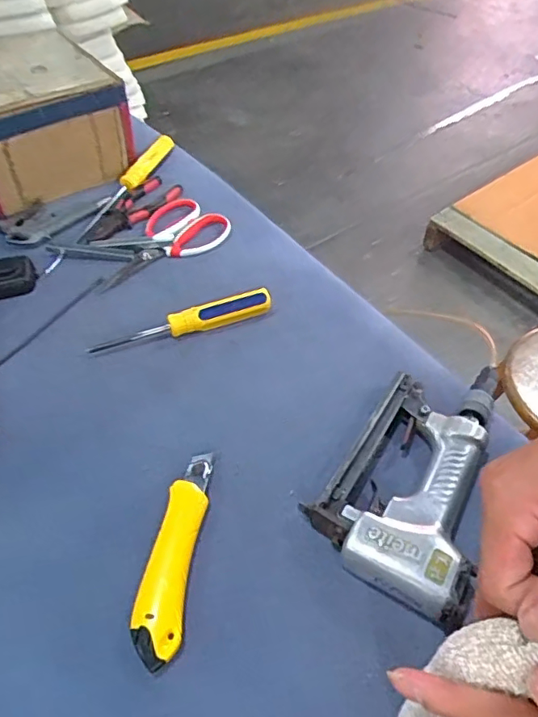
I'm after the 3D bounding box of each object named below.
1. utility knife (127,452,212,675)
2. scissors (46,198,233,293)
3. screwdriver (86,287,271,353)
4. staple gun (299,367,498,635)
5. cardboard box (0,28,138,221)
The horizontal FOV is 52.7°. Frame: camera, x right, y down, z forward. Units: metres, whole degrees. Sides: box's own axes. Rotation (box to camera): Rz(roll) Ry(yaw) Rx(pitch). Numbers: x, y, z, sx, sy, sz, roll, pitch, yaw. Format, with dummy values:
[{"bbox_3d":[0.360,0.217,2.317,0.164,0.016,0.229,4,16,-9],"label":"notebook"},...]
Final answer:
[{"bbox_3d":[-0.073,0.148,0.426,0.035,0.016,0.165,8,50,3],"label":"utility knife"},{"bbox_3d":[-0.149,-0.147,0.665,0.202,0.016,0.102,-28,57,-23],"label":"scissors"},{"bbox_3d":[-0.091,-0.039,0.573,0.190,0.028,0.022,-15,53,-14],"label":"screwdriver"},{"bbox_3d":[0.122,0.094,0.466,0.136,0.045,0.225,19,52,13],"label":"staple gun"},{"bbox_3d":[-0.322,-0.327,0.730,0.220,0.119,0.216,-31,58,-25],"label":"cardboard box"}]

